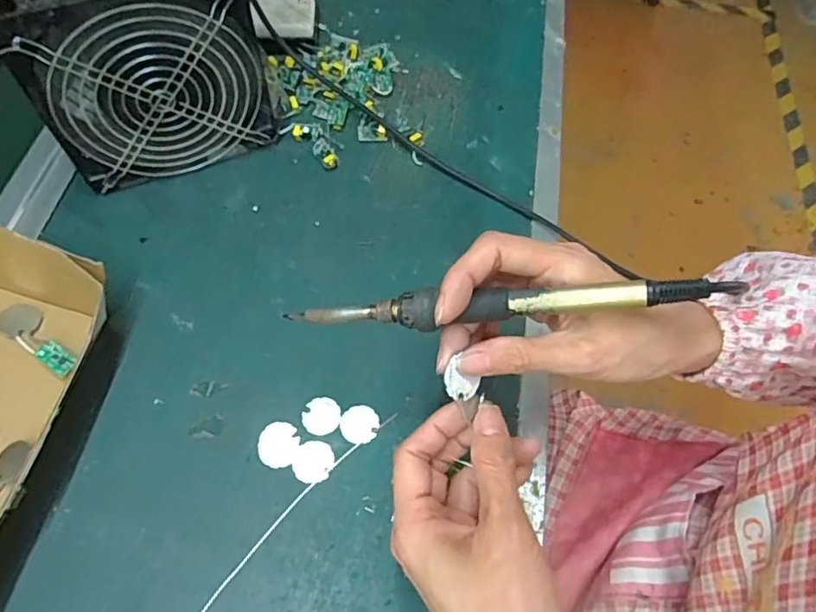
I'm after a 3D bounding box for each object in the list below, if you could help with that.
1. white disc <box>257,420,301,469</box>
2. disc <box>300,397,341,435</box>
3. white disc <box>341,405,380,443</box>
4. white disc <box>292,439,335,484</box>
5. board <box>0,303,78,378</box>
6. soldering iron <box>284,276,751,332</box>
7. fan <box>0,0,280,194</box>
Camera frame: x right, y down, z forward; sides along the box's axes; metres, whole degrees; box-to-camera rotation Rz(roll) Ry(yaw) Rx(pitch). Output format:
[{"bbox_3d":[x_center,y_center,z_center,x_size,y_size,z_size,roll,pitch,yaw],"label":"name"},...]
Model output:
[{"bbox_3d":[-0.082,0.087,0.358,0.025,0.004,0.028,18,63,6],"label":"white disc"},{"bbox_3d":[-0.056,0.071,0.368,0.024,0.004,0.025,1,62,-2],"label":"disc"},{"bbox_3d":[-0.031,0.076,0.367,0.025,0.004,0.025,1,62,-2],"label":"white disc"},{"bbox_3d":[-0.059,0.097,0.353,0.024,0.004,0.026,1,62,-2],"label":"white disc"},{"bbox_3d":[-0.242,0.022,0.373,0.062,0.010,0.024,35,66,15],"label":"board"},{"bbox_3d":[0.040,0.001,0.281,0.210,0.018,0.018,-4,61,16],"label":"soldering iron"},{"bbox_3d":[-0.182,-0.167,0.406,0.149,0.153,0.058,-21,65,-13],"label":"fan"}]

